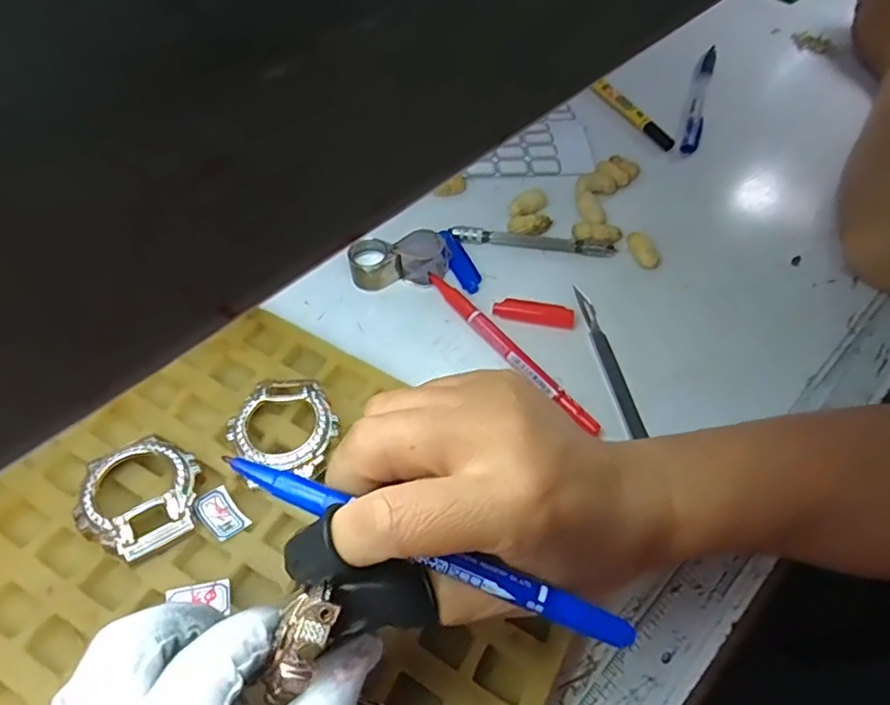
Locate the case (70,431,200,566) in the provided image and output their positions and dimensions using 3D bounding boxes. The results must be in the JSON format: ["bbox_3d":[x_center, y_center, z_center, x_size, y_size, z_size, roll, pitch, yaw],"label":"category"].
[{"bbox_3d":[-0.129,0.061,0.253,0.048,0.017,0.050,-29,62,-22],"label":"case"}]

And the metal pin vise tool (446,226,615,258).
[{"bbox_3d":[0.056,-0.071,0.376,0.102,0.007,0.011,6,55,0],"label":"metal pin vise tool"}]

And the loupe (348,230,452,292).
[{"bbox_3d":[-0.026,-0.055,0.352,0.060,0.026,0.022,-10,56,-11],"label":"loupe"}]

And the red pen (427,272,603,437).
[{"bbox_3d":[0.034,-0.002,0.329,0.011,0.009,0.130,-34,64,-24],"label":"red pen"}]

